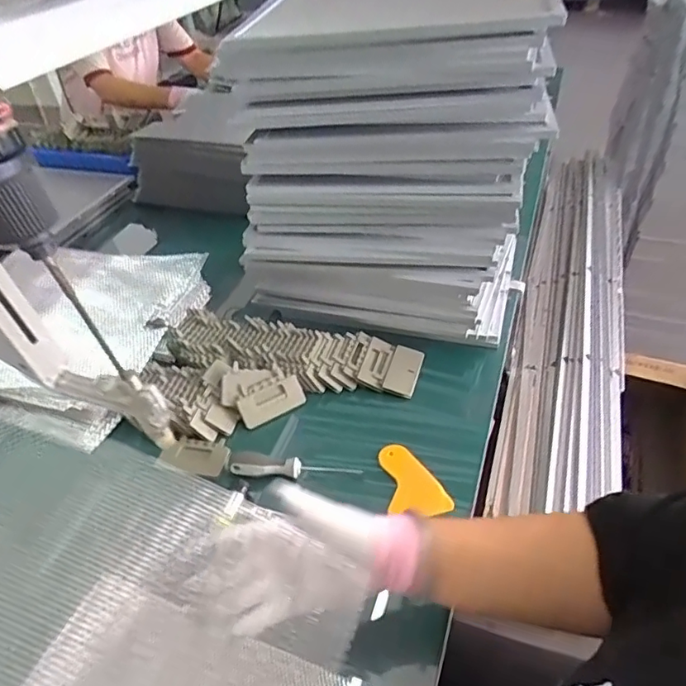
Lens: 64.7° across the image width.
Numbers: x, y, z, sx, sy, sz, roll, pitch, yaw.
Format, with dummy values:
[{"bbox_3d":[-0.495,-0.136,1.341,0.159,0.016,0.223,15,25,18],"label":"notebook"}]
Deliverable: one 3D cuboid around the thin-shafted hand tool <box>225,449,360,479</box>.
[{"bbox_3d":[-0.059,0.145,0.644,0.153,0.024,0.026,-2,42,5],"label":"thin-shafted hand tool"}]

